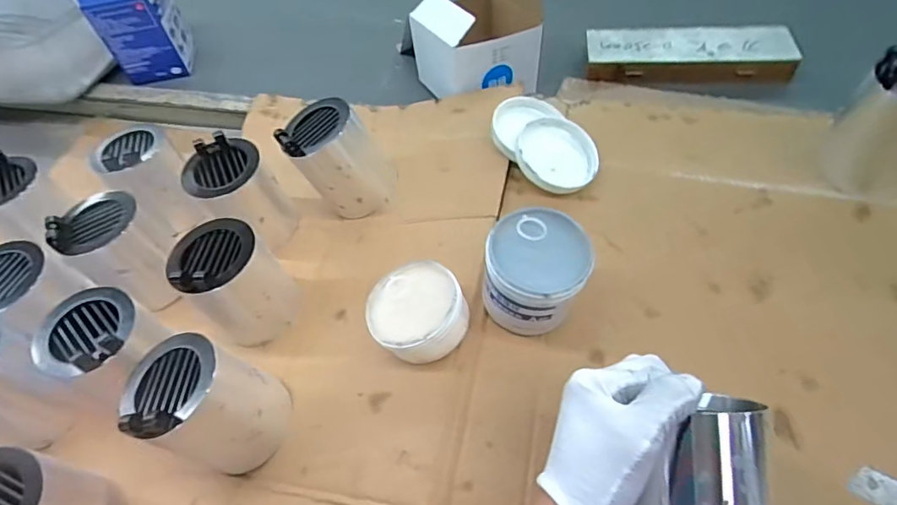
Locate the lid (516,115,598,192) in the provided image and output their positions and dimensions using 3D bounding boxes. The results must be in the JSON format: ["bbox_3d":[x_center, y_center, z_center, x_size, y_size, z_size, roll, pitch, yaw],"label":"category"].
[{"bbox_3d":[0.118,-0.106,0.553,0.096,0.012,0.088,7,59,-11],"label":"lid"}]

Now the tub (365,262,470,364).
[{"bbox_3d":[-0.028,0.053,0.455,0.087,0.043,0.087,10,61,31],"label":"tub"}]

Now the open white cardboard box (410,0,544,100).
[{"bbox_3d":[0.040,-0.296,0.713,0.155,0.115,0.163,-24,56,-11],"label":"open white cardboard box"}]

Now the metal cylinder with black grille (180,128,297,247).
[{"bbox_3d":[-0.240,-0.060,0.589,0.085,0.116,0.087,15,58,16],"label":"metal cylinder with black grille"}]

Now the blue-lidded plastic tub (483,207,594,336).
[{"bbox_3d":[0.075,0.022,0.441,0.082,0.090,0.081,-3,55,4],"label":"blue-lidded plastic tub"}]

